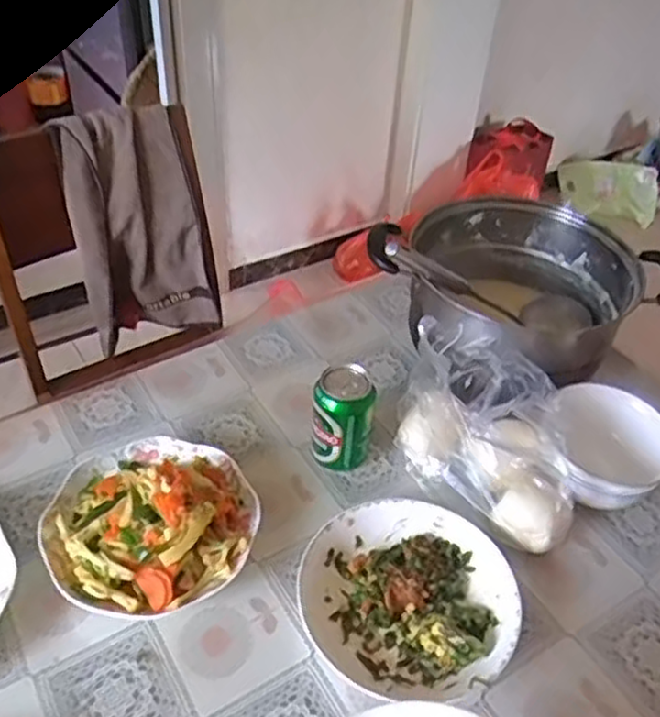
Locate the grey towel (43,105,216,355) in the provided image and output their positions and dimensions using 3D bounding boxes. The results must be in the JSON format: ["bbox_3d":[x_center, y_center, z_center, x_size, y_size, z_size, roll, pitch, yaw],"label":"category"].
[{"bbox_3d":[-0.357,-0.243,1.353,0.245,0.417,0.106,-15,46,-20],"label":"grey towel"}]

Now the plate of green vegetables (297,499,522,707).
[{"bbox_3d":[0.072,0.223,0.665,0.184,0.042,0.194,3,42,-2],"label":"plate of green vegetables"}]

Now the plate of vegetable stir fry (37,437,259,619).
[{"bbox_3d":[-0.176,0.150,0.699,0.195,0.076,0.196,3,42,-2],"label":"plate of vegetable stir fry"}]

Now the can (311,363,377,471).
[{"bbox_3d":[0.013,0.070,0.776,0.063,0.117,0.059,3,42,-2],"label":"can"}]

